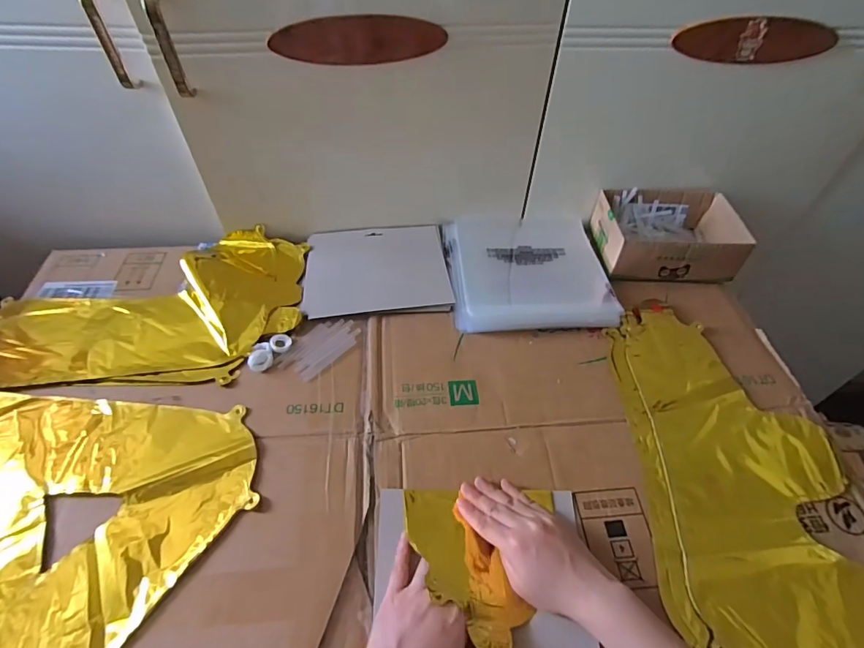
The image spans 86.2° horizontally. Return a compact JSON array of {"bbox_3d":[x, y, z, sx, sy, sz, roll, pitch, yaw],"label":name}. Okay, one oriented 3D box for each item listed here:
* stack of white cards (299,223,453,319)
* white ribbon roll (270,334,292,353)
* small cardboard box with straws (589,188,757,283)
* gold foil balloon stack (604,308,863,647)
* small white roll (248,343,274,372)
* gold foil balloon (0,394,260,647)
[{"bbox_3d":[-0.079,-0.082,0.655,0.197,0.009,0.166,-5,52,-6],"label":"stack of white cards"},{"bbox_3d":[-0.186,0.024,0.569,0.025,0.005,0.027,1,51,-2],"label":"white ribbon roll"},{"bbox_3d":[0.344,-0.134,0.683,0.184,0.064,0.139,0,52,-2],"label":"small cardboard box with straws"},{"bbox_3d":[0.330,0.158,0.487,0.231,0.015,0.412,1,52,-2],"label":"gold foil balloon stack"},{"bbox_3d":[-0.206,0.039,0.555,0.027,0.009,0.036,-8,52,-9],"label":"small white roll"},{"bbox_3d":[-0.341,0.192,0.451,0.323,0.043,0.363,-22,55,-18],"label":"gold foil balloon"}]

